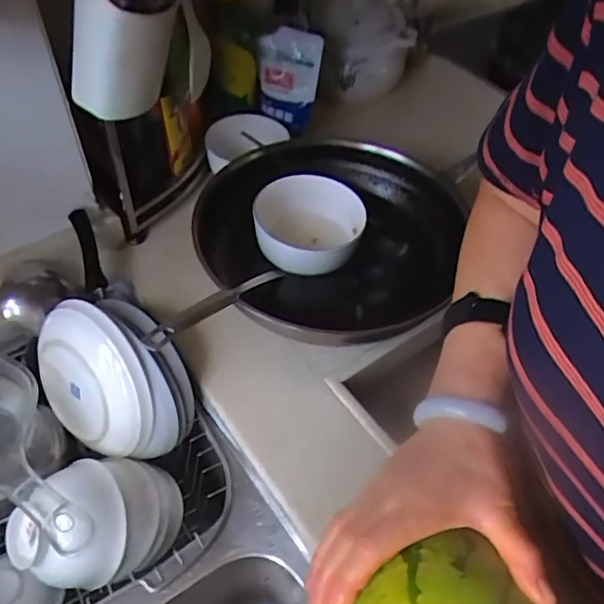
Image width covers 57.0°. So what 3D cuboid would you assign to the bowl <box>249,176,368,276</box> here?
[{"bbox_3d":[0.006,-0.096,0.700,0.133,0.061,0.128,2,51,-2],"label":"bowl"}]

